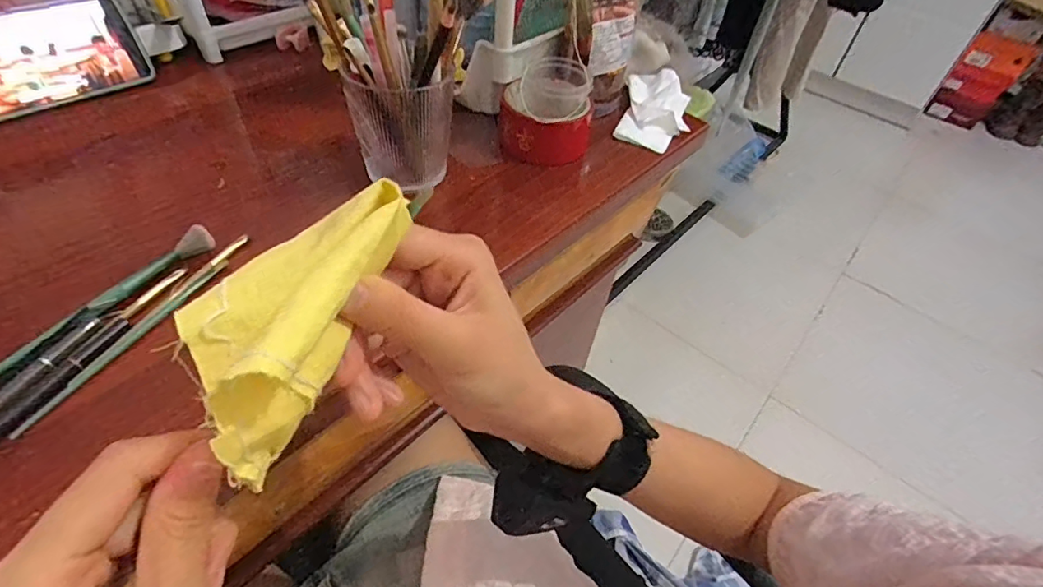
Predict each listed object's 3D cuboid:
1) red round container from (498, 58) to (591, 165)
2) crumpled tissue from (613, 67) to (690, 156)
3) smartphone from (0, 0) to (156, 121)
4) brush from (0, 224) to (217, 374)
[{"bbox_3d":[0.025,-0.176,0.497,0.088,0.065,0.097,8,48,1],"label":"red round container"},{"bbox_3d":[0.150,-0.207,0.567,0.071,0.029,0.137,15,48,7],"label":"crumpled tissue"},{"bbox_3d":[-0.438,-0.212,0.461,0.009,0.079,0.167,20,45,40],"label":"smartphone"},{"bbox_3d":[-0.270,0.004,0.329,0.016,0.013,0.155,27,51,16],"label":"brush"}]

